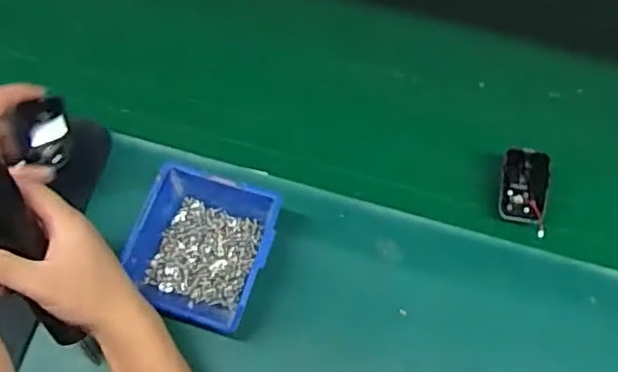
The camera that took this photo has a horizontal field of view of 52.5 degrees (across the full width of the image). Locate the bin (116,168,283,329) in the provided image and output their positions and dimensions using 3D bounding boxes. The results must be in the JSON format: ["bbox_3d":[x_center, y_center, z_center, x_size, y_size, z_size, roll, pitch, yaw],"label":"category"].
[{"bbox_3d":[-0.096,0.057,0.562,0.123,0.068,0.124,21,65,6],"label":"bin"}]

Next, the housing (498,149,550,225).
[{"bbox_3d":[0.208,0.002,0.608,0.043,0.032,0.066,12,65,3],"label":"housing"}]

